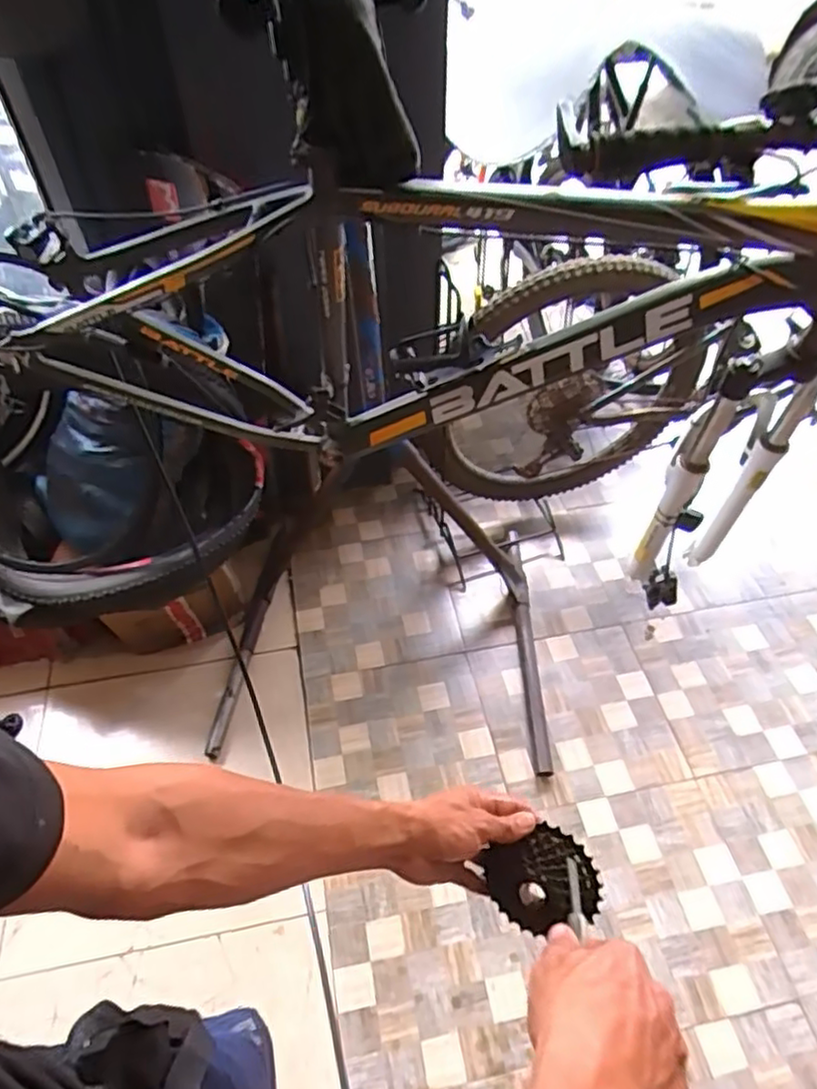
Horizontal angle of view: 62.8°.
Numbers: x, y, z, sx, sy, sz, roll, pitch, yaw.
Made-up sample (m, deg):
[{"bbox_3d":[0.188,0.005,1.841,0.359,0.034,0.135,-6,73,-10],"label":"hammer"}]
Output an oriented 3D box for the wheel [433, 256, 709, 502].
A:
[{"bbox_3d":[0.378,-0.346,1.588,0.644,0.684,0.134,-10,51,-8],"label":"wheel"}]

